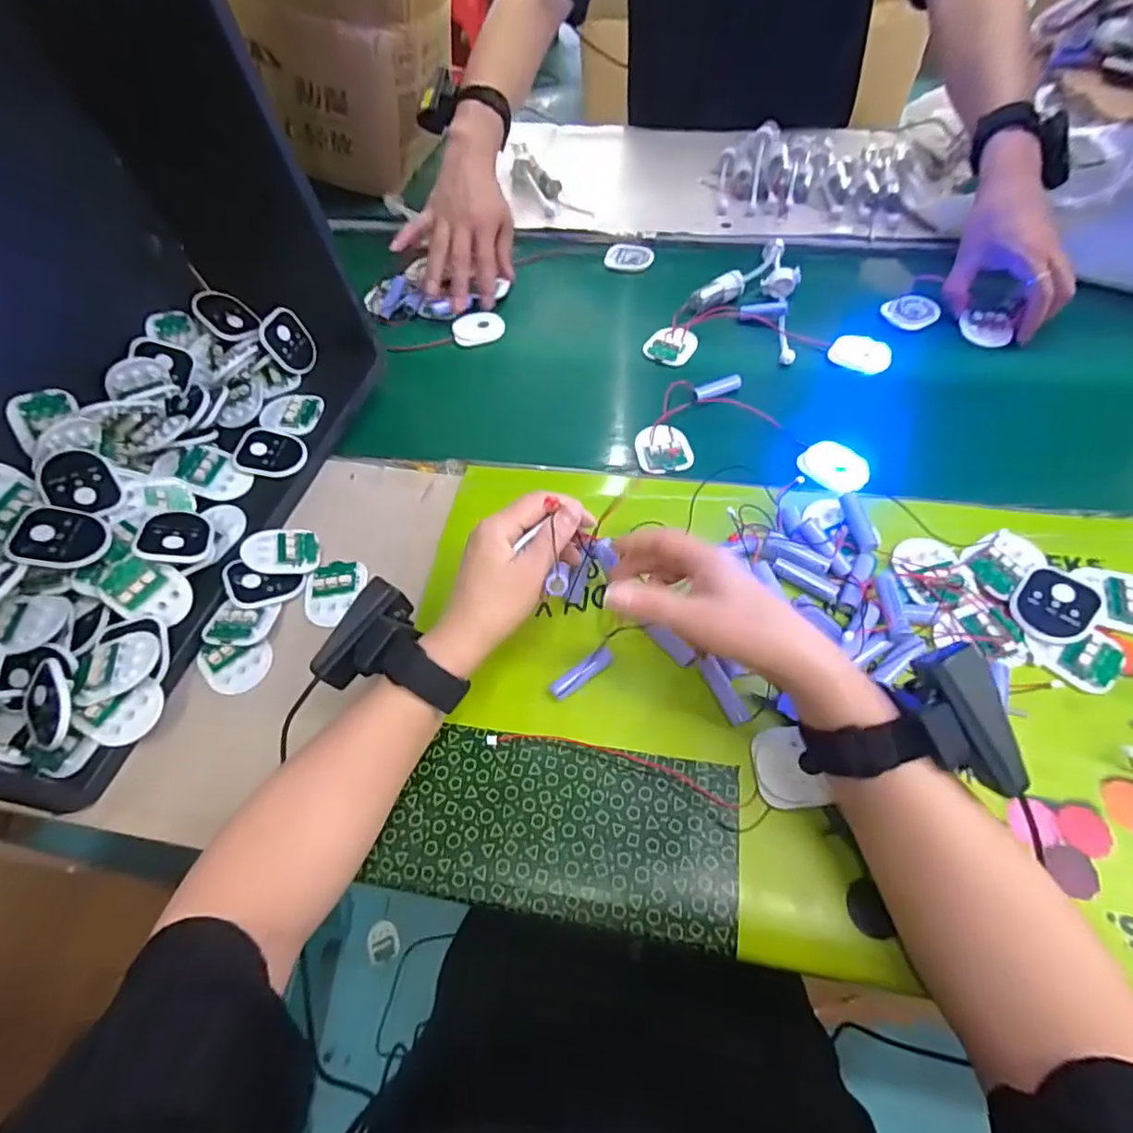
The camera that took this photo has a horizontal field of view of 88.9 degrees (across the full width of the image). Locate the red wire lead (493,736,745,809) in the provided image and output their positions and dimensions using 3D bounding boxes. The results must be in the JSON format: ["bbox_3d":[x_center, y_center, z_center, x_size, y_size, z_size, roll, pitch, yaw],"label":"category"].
[{"bbox_3d":[0.028,0.129,0.384,0.168,0.004,0.018,11,59,12],"label":"red wire lead"}]

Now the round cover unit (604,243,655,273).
[{"bbox_3d":[0.080,-0.391,0.728,0.059,0.007,0.055,10,57,11],"label":"round cover unit"}]

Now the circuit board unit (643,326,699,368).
[{"bbox_3d":[0.112,-0.238,0.623,0.054,0.014,0.049,7,58,10],"label":"circuit board unit"}]

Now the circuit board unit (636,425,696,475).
[{"bbox_3d":[0.091,-0.110,0.539,0.049,0.014,0.050,-11,57,-2],"label":"circuit board unit"}]

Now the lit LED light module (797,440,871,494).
[{"bbox_3d":[0.239,-0.089,0.515,0.046,0.012,0.058,-39,62,-19],"label":"lit LED light module"}]

